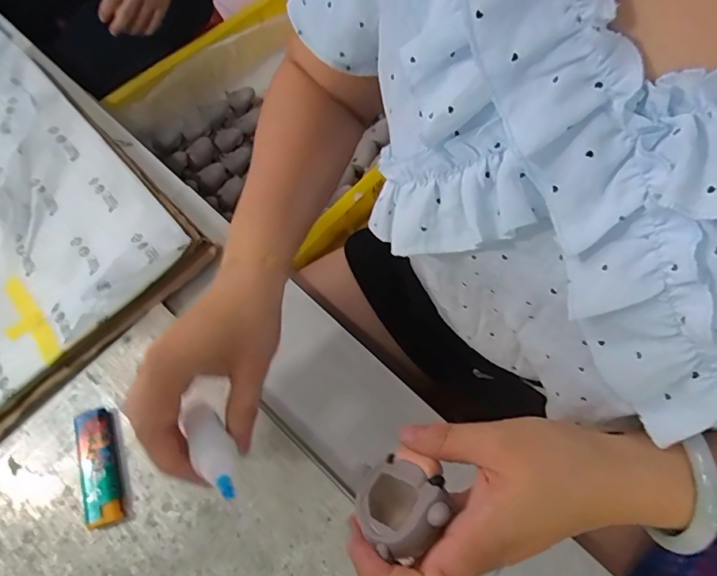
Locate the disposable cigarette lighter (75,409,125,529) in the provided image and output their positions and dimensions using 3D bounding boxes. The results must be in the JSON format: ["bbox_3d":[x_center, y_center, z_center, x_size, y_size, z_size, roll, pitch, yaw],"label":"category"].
[{"bbox_3d":[-0.182,0.125,0.331,0.023,0.013,0.079,-20,66,-5],"label":"disposable cigarette lighter"}]

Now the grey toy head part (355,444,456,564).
[{"bbox_3d":[0.023,0.111,0.231,0.043,0.035,0.048,-15,34,1],"label":"grey toy head part"}]

